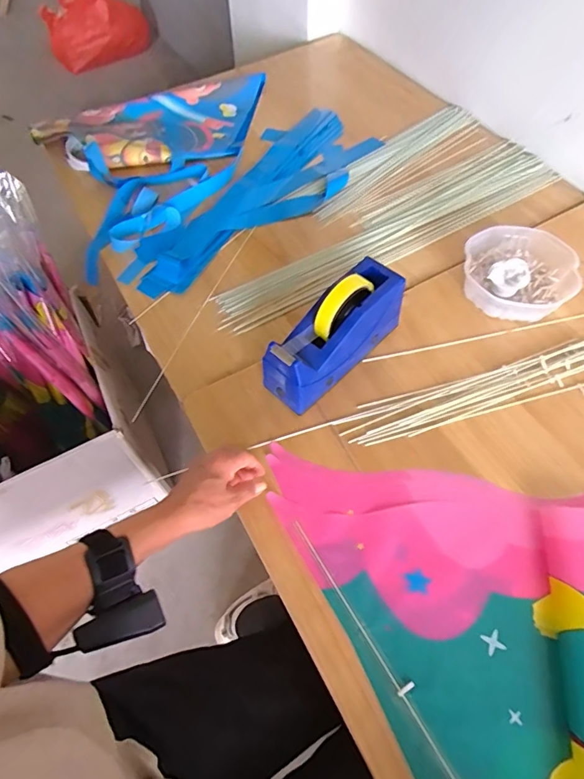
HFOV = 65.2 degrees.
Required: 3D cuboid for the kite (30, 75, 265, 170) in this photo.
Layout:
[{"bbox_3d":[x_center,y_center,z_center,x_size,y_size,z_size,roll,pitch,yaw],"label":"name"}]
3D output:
[{"bbox_3d":[-0.249,-0.542,0.928,0.469,0.033,0.256,-27,61,-13],"label":"kite"}]

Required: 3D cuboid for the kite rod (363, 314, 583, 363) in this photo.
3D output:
[{"bbox_3d":[0.270,-0.074,0.635,0.349,0.004,0.011,-12,58,-5],"label":"kite rod"}]

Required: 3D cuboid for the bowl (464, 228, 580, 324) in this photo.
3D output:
[{"bbox_3d":[0.329,-0.172,0.667,0.148,0.049,0.149,-1,58,2],"label":"bowl"}]

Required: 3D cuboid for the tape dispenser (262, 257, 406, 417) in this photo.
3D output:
[{"bbox_3d":[0.054,-0.072,0.576,0.069,0.124,0.202,38,67,23],"label":"tape dispenser"}]

